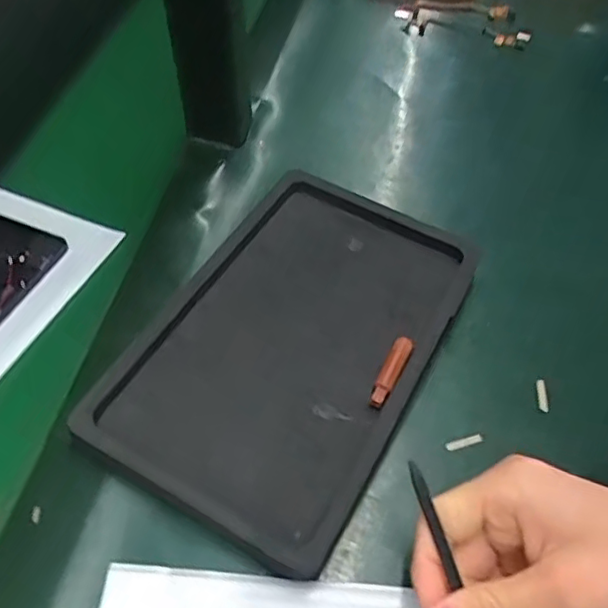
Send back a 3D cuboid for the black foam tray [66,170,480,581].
[{"bbox_3d":[-0.007,0.017,0.379,0.160,0.025,0.242,26,56,17],"label":"black foam tray"}]

